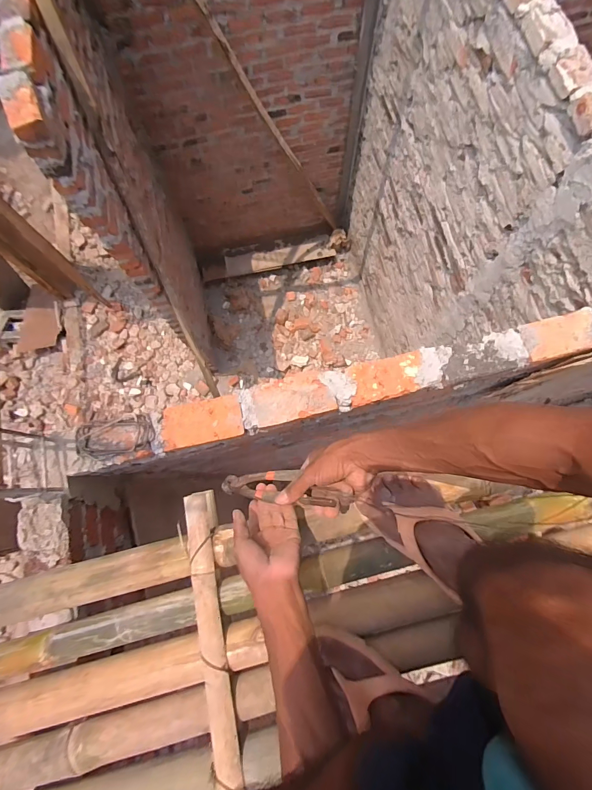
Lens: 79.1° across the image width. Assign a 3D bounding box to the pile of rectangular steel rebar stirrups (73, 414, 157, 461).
[{"bbox_3d":[-0.346,0.078,0.689,0.142,0.021,0.073,-13,76,-2],"label":"pile of rectangular steel rebar stirrups"}]

